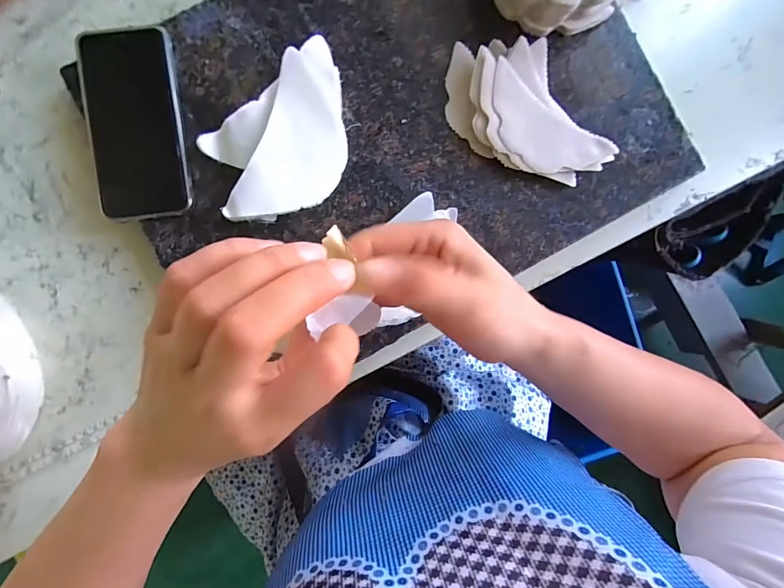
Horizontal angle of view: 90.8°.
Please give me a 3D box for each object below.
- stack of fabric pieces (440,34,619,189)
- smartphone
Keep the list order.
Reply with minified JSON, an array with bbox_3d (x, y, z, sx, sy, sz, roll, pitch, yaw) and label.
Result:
[{"bbox_3d":[0.121,-0.168,0.361,0.108,0.021,0.157,-32,91,-4],"label":"stack of fabric pieces"},{"bbox_3d":[-0.225,-0.149,0.339,0.078,0.011,0.162,-8,91,-2],"label":"smartphone"}]

